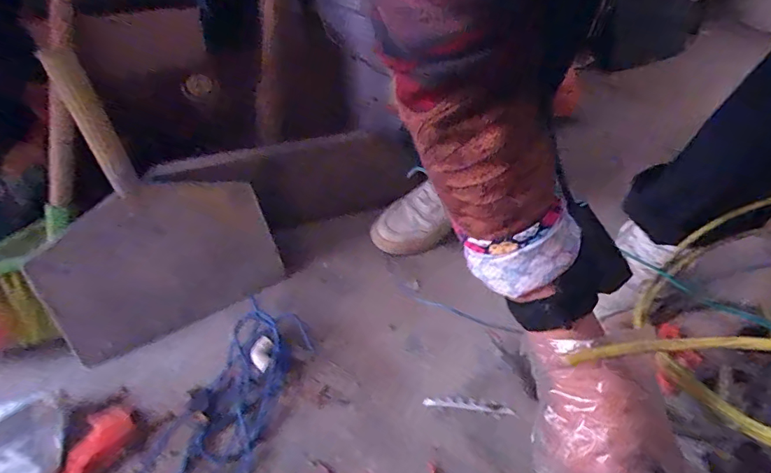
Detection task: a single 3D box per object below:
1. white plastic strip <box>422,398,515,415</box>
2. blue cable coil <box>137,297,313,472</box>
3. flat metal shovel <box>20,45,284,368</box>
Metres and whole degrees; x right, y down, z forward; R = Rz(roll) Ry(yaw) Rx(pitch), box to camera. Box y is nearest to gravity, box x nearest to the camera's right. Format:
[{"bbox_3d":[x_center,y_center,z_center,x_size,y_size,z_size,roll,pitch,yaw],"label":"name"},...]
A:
[{"bbox_3d":[0.092,0.189,0.494,0.099,0.004,0.010,5,51,2],"label":"white plastic strip"},{"bbox_3d":[-0.169,0.183,0.474,0.099,0.024,0.239,17,53,11],"label":"blue cable coil"},{"bbox_3d":[-0.279,-0.039,0.496,0.253,0.316,0.039,-25,23,-25],"label":"flat metal shovel"}]

